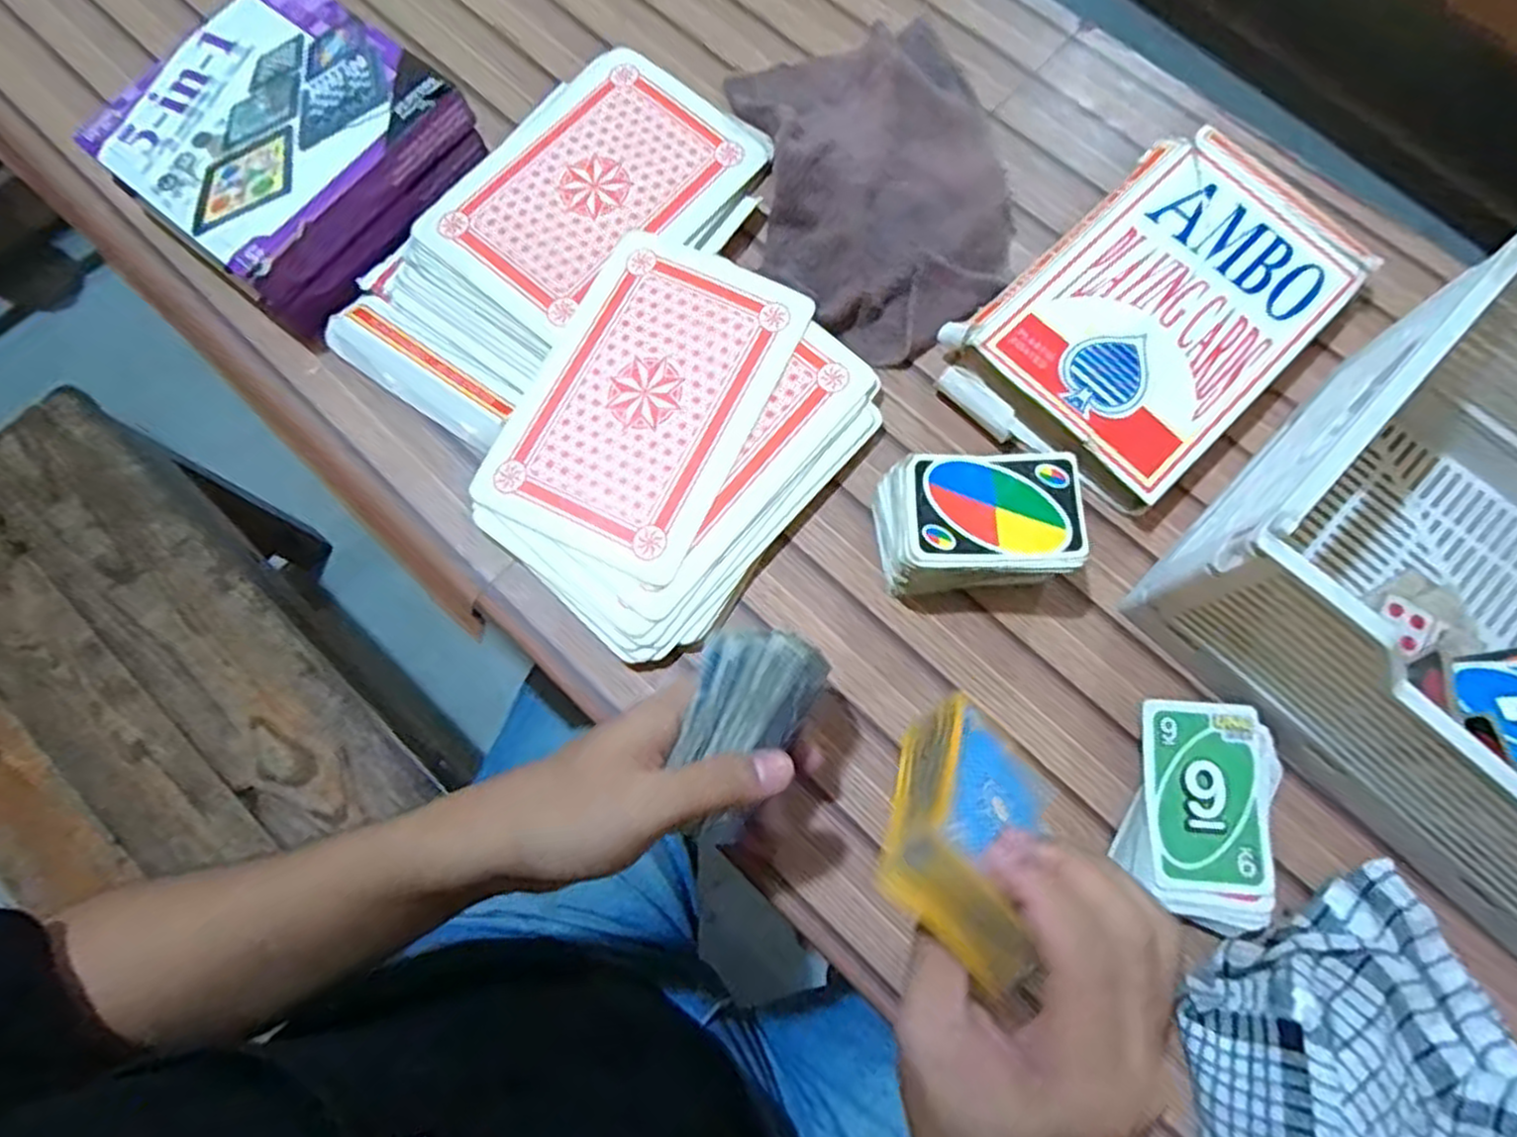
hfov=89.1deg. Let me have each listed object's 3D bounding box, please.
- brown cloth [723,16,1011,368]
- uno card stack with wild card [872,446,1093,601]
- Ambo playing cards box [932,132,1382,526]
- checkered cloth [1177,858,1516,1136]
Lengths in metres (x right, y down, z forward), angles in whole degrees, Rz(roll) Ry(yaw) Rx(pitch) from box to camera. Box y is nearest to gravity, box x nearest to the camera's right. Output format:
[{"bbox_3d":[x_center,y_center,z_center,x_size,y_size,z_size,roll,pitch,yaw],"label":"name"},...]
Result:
[{"bbox_3d":[0.071,-0.232,0.461,0.146,0.025,0.220,-8,75,-1],"label":"brown cloth"},{"bbox_3d":[0.109,-0.022,0.395,0.099,0.043,0.063,-5,75,0],"label":"uno card stack with wild card"},{"bbox_3d":[0.218,-0.139,0.428,0.221,0.021,0.137,-42,78,-10],"label":"Ambo playing cards box"},{"bbox_3d":[0.256,0.222,0.323,0.144,0.031,0.135,-24,76,-6],"label":"checkered cloth"}]

